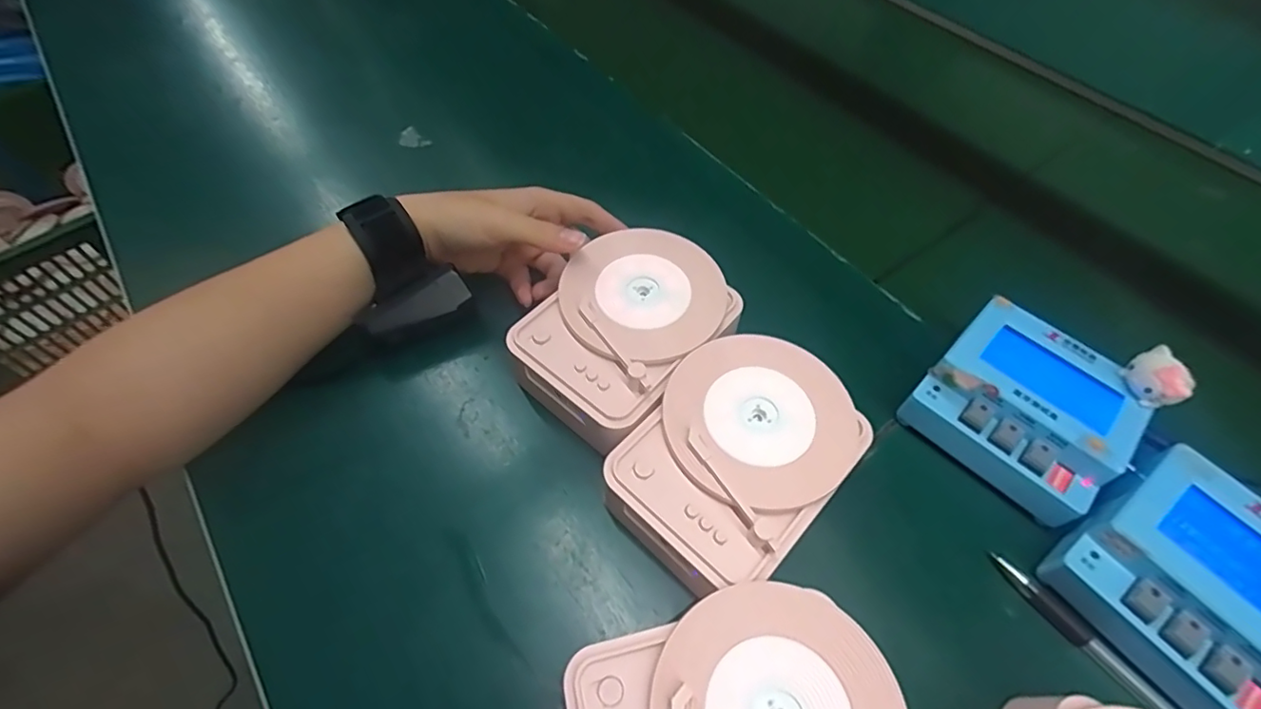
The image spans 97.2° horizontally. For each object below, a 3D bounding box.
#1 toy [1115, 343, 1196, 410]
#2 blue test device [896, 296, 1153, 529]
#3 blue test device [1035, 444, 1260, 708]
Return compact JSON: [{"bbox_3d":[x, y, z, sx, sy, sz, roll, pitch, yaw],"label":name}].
[{"bbox_3d":[0.289,0.014,0.308,0.015,0.029,0.030,7,55,4],"label":"toy"},{"bbox_3d":[0.232,0.031,0.333,0.103,0.049,0.104,-38,64,-24],"label":"blue test device"},{"bbox_3d":[0.281,0.116,0.275,0.095,0.050,0.103,-30,61,-20],"label":"blue test device"}]

